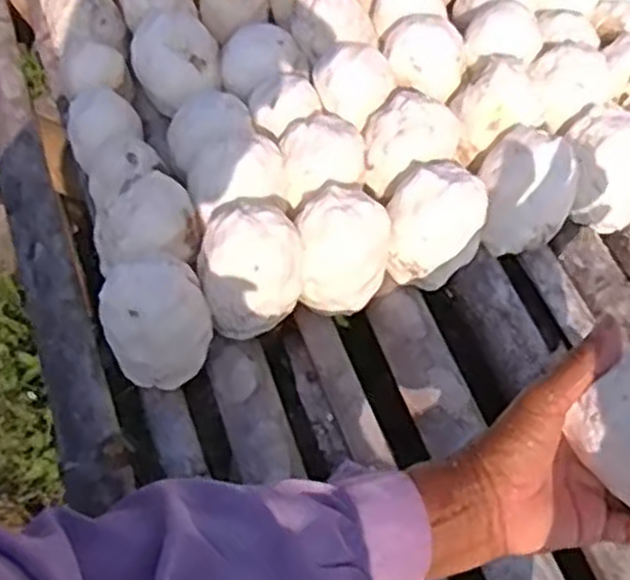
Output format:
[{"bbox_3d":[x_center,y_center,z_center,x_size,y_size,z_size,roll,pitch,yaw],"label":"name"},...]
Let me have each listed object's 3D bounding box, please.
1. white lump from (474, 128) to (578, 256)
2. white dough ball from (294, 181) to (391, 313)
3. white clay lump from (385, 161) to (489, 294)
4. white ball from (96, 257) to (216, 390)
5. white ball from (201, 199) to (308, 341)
[{"bbox_3d":[0.181,-0.078,0.697,0.079,0.097,0.084,0,60,-1],"label":"white lump"},{"bbox_3d":[0.024,-0.038,0.654,0.074,0.073,0.086,-1,61,0],"label":"white dough ball"},{"bbox_3d":[0.101,-0.057,0.680,0.078,0.092,0.089,8,61,4],"label":"white clay lump"},{"bbox_3d":[-0.119,0.025,0.615,0.074,0.083,0.069,0,60,-1],"label":"white ball"},{"bbox_3d":[-0.053,-0.023,0.632,0.083,0.081,0.088,0,60,-1],"label":"white ball"}]

